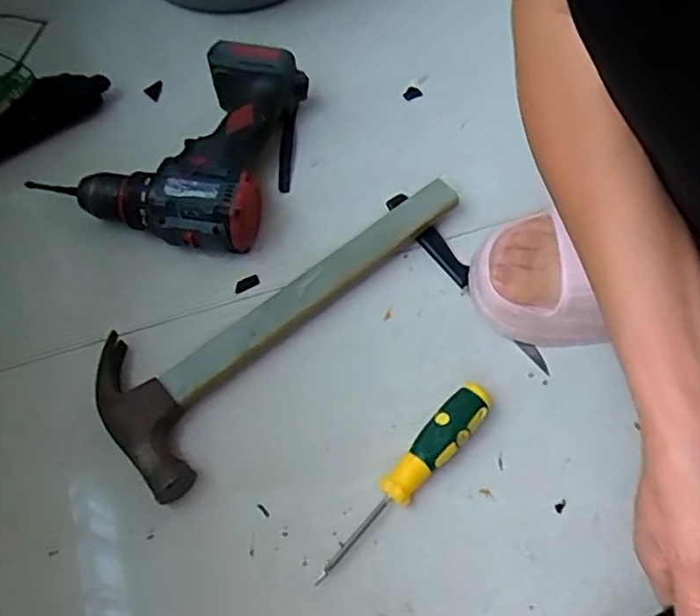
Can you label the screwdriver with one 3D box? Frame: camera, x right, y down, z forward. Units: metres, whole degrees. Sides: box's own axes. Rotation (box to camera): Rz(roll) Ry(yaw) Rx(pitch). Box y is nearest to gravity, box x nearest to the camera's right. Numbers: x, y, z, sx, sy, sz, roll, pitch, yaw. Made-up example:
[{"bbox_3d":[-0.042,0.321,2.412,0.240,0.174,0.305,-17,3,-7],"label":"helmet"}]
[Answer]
[{"bbox_3d":[0.037,0.116,0.432,0.028,0.029,0.161,39,68,18],"label":"screwdriver"}]

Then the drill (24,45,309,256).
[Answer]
[{"bbox_3d":[-0.138,-0.141,0.542,0.169,0.070,0.186,11,62,5],"label":"drill"}]

